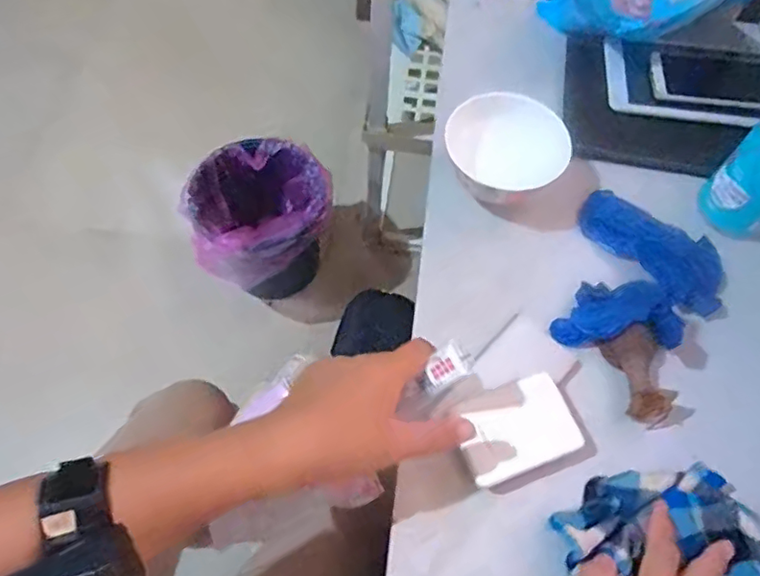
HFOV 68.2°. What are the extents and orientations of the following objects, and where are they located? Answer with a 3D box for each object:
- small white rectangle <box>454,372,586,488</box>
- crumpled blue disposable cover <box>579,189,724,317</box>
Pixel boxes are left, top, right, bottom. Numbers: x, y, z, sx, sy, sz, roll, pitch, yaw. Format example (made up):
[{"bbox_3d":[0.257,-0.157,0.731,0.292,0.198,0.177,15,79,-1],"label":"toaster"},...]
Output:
[{"bbox_3d":[0.108,0.115,0.455,0.094,0.024,0.064,-19,65,-11],"label":"small white rectangle"},{"bbox_3d":[0.261,-0.038,0.538,0.149,0.029,0.063,41,69,17],"label":"crumpled blue disposable cover"}]

